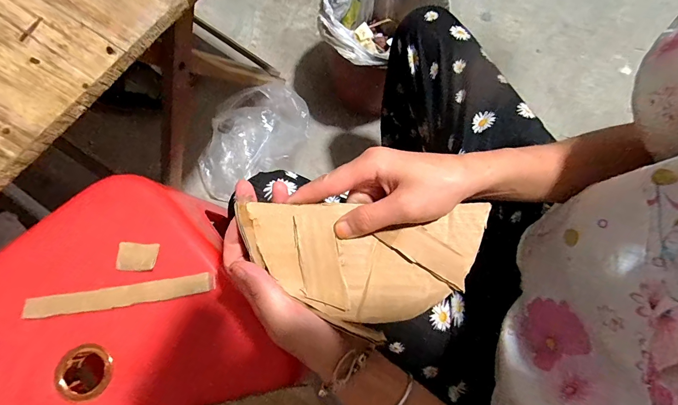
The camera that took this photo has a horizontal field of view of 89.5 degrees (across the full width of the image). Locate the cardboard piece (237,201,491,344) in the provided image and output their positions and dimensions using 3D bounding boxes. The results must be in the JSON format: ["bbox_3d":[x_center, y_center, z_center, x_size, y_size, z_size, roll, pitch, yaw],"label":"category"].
[{"bbox_3d":[0.017,0.048,0.264,0.185,0.009,0.096,1,81,1],"label":"cardboard piece"}]

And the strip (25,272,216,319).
[{"bbox_3d":[-0.199,0.085,0.313,0.161,0.005,0.018,-8,74,-4],"label":"strip"}]

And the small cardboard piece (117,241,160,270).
[{"bbox_3d":[-0.189,0.050,0.320,0.035,0.005,0.026,2,71,-2],"label":"small cardboard piece"}]

